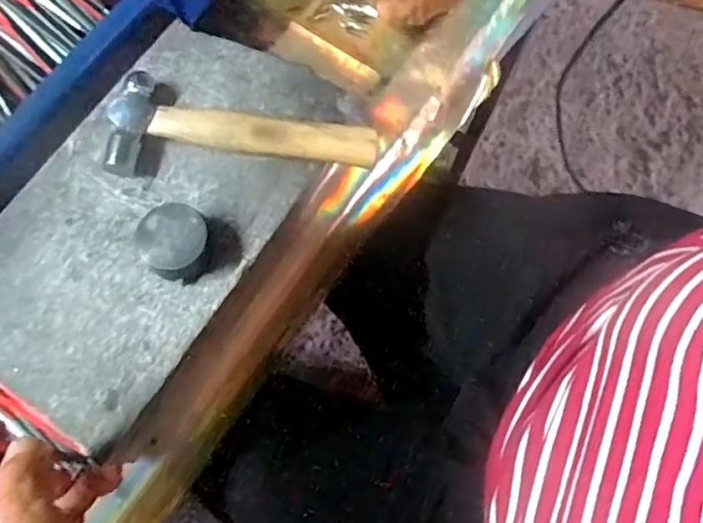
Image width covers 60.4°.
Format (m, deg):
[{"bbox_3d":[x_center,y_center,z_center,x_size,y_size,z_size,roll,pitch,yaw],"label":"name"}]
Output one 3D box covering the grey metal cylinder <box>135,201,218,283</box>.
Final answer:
[{"bbox_3d":[-0.092,-0.011,0.323,0.038,0.021,0.037,0,73,-1],"label":"grey metal cylinder"}]

